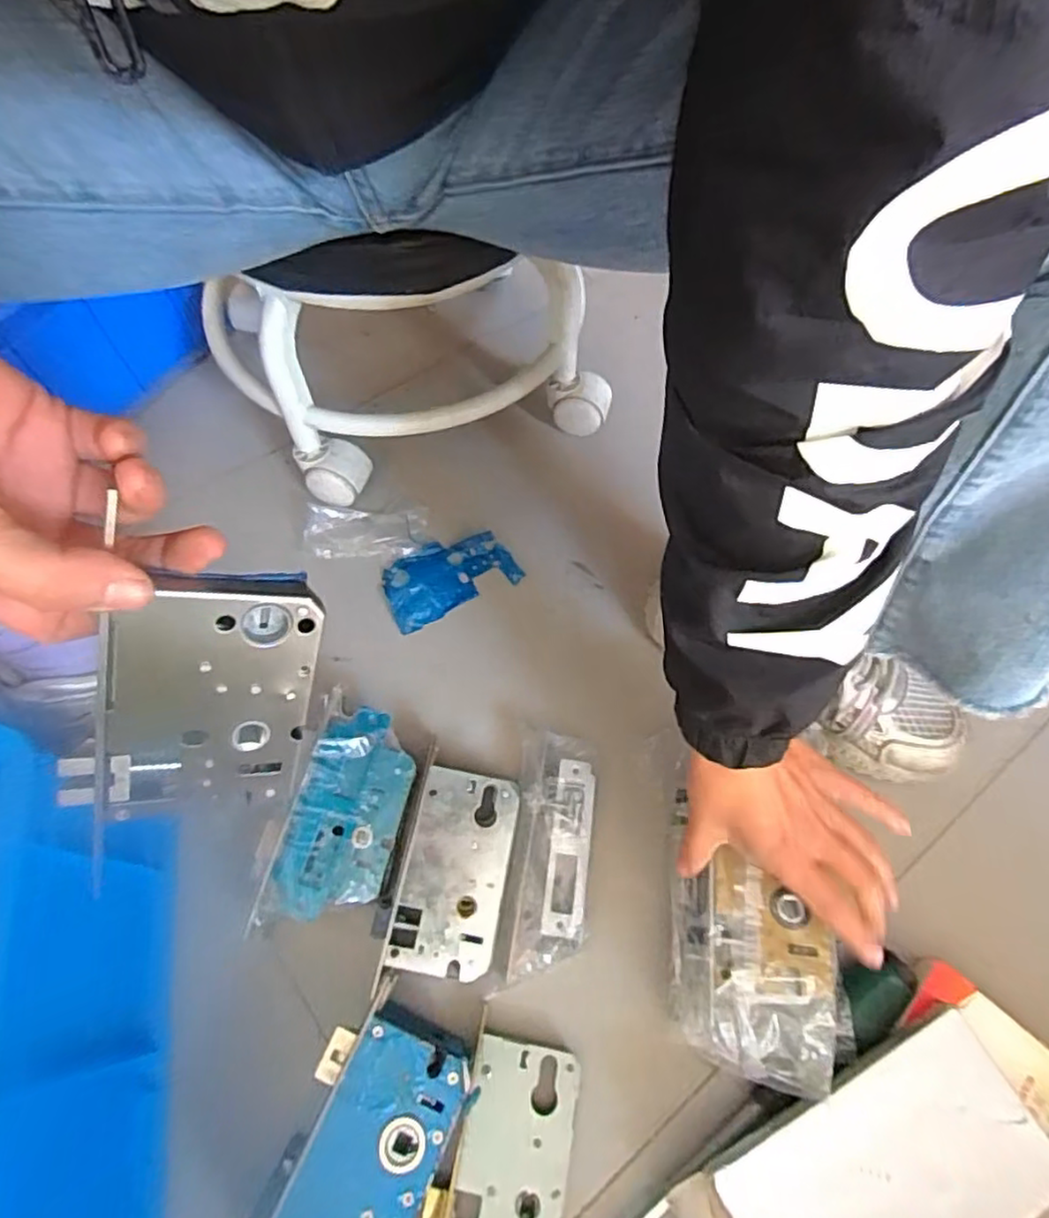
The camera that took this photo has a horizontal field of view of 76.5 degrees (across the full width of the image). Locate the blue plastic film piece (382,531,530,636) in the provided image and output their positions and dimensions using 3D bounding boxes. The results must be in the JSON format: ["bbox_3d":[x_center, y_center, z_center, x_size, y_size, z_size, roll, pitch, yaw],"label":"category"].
[{"bbox_3d":[-0.065,-0.030,0.564,0.111,0.011,0.065,-25,67,-12],"label":"blue plastic film piece"}]

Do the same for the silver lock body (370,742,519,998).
[{"bbox_3d":[-0.050,0.170,0.437,0.075,0.017,0.130,10,65,4],"label":"silver lock body"}]

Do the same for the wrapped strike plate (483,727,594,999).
[{"bbox_3d":[0.017,0.168,0.457,0.055,0.021,0.167,6,64,2],"label":"wrapped strike plate"}]

